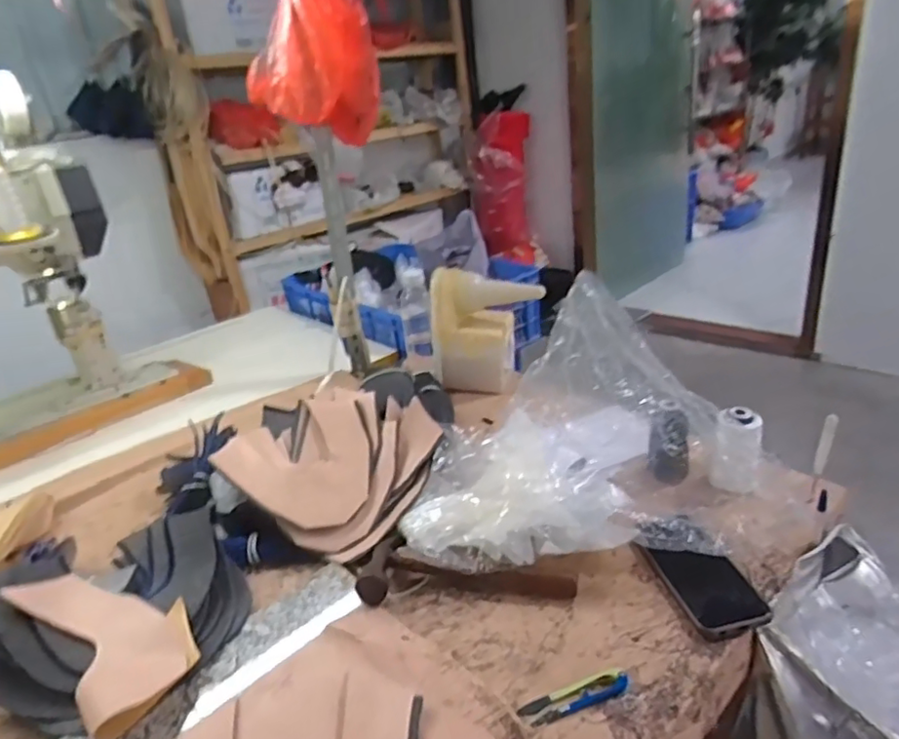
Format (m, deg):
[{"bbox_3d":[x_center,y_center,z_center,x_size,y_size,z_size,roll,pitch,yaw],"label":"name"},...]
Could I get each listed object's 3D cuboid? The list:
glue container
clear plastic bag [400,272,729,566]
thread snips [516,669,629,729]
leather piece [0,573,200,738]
[{"bbox_3d":[0.066,-0.066,0.994,0.183,0.190,0.067,-1,25,12],"label":"glue container"},{"bbox_3d":[0.116,0.058,0.670,0.326,0.276,0.208,-5,25,4],"label":"clear plastic bag"},{"bbox_3d":[0.109,0.281,0.510,0.096,0.008,0.025,-13,26,-13],"label":"thread snips"},{"bbox_3d":[-0.327,0.247,0.559,0.181,0.025,0.107,26,37,25],"label":"leather piece"}]

